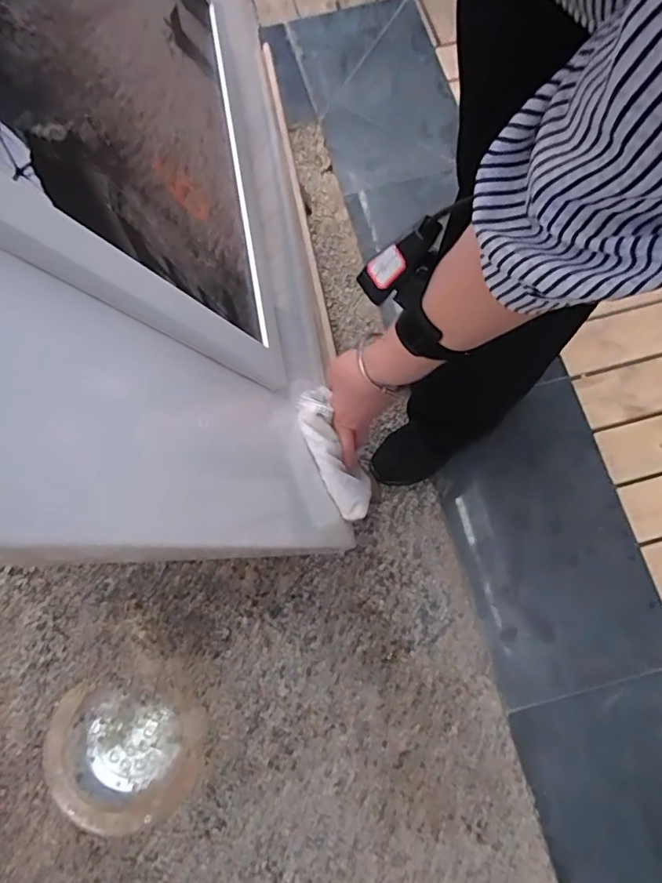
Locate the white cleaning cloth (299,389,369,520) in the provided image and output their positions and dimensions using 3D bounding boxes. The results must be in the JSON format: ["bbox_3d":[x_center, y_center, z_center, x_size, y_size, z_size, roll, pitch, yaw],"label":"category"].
[{"bbox_3d":[0.004,0.015,0.532,0.039,0.017,0.136,-26,101,-7],"label":"white cleaning cloth"}]

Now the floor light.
[{"bbox_3d":[-0.317,0.483,0.845,0.243,0.033,0.217,-1,73,0],"label":"floor light"}]

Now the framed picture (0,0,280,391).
[{"bbox_3d":[-0.149,-0.281,0.417,0.035,0.361,0.454,-15,76,19],"label":"framed picture"}]

